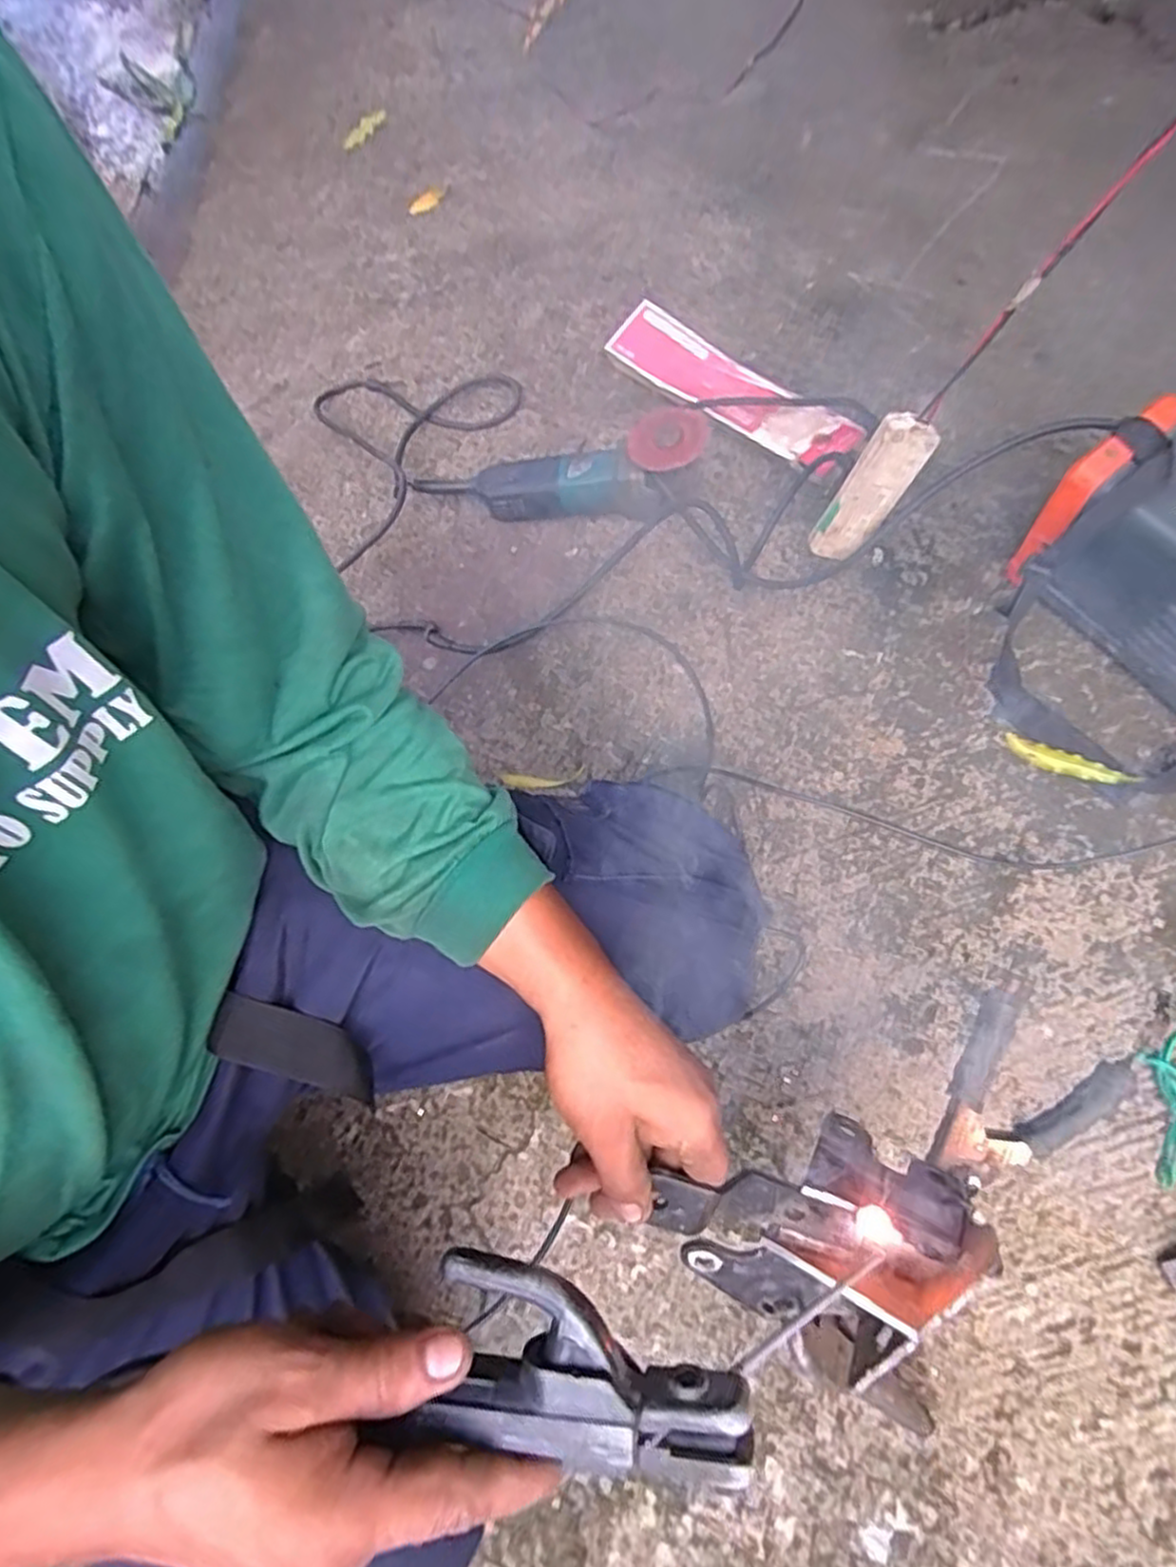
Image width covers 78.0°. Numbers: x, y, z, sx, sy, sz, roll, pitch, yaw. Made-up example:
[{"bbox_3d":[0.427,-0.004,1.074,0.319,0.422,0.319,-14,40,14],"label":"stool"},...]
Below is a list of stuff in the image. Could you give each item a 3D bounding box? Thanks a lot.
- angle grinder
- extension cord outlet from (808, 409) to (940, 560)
[{"bbox_3d":[0.005,-0.345,0.815,0.265,0.076,0.090,-3,68,23],"label":"angle grinder"},{"bbox_3d":[0.251,-0.259,0.645,0.043,0.134,0.038,44,52,14],"label":"extension cord outlet"}]

